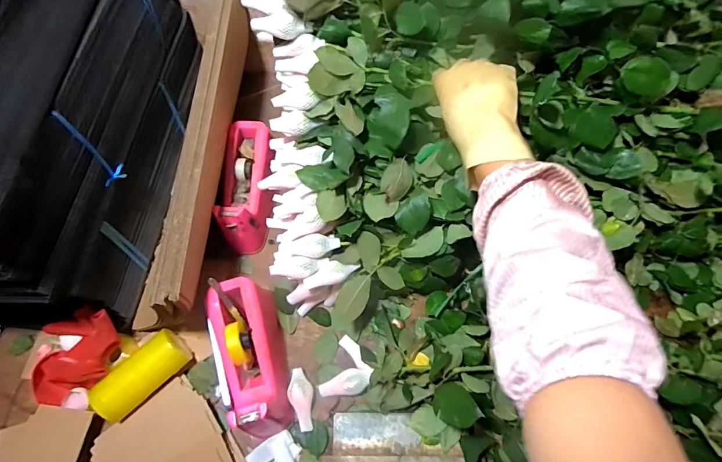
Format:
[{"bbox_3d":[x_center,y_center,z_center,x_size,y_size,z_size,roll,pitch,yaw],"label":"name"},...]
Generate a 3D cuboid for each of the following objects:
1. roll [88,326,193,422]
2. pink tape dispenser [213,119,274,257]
[{"bbox_3d":[-0.311,0.203,0.548,0.055,0.046,0.135,40,73,20],"label":"roll"},{"bbox_3d":[-0.184,-0.070,0.666,0.071,0.125,0.210,0,64,3],"label":"pink tape dispenser"}]

